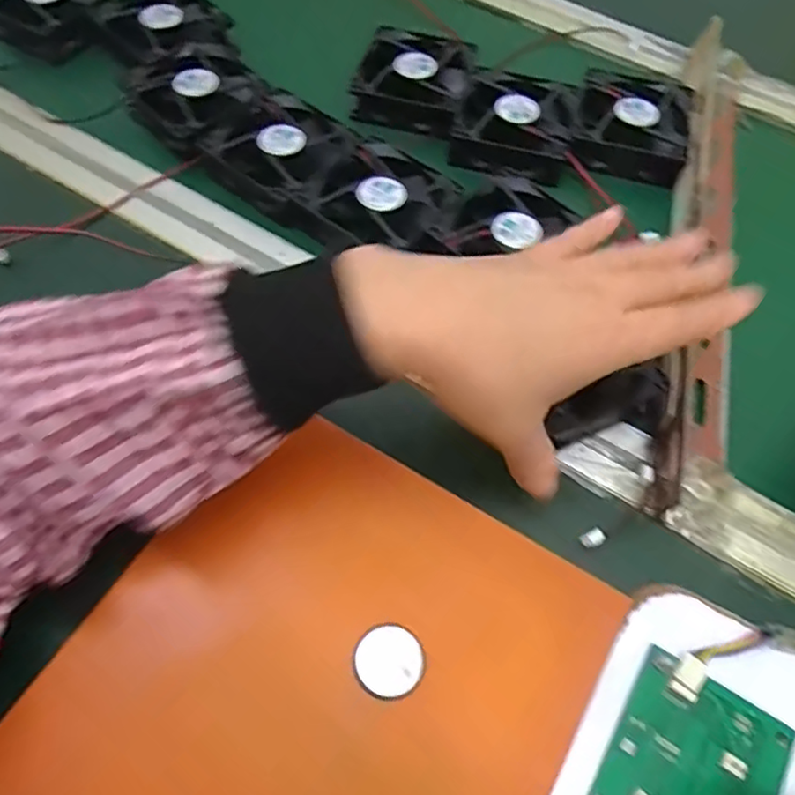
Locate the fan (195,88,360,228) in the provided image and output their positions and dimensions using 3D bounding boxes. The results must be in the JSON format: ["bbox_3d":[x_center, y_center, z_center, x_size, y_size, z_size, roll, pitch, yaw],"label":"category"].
[{"bbox_3d":[-0.075,-0.166,0.427,0.093,0.023,0.087,30,61,15],"label":"fan"}]

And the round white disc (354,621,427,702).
[{"bbox_3d":[-0.003,0.113,0.269,0.029,0.004,0.029,1,58,-2],"label":"round white disc"}]

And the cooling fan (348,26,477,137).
[{"bbox_3d":[0.012,-0.231,0.466,0.078,0.028,0.094,14,59,6],"label":"cooling fan"}]

